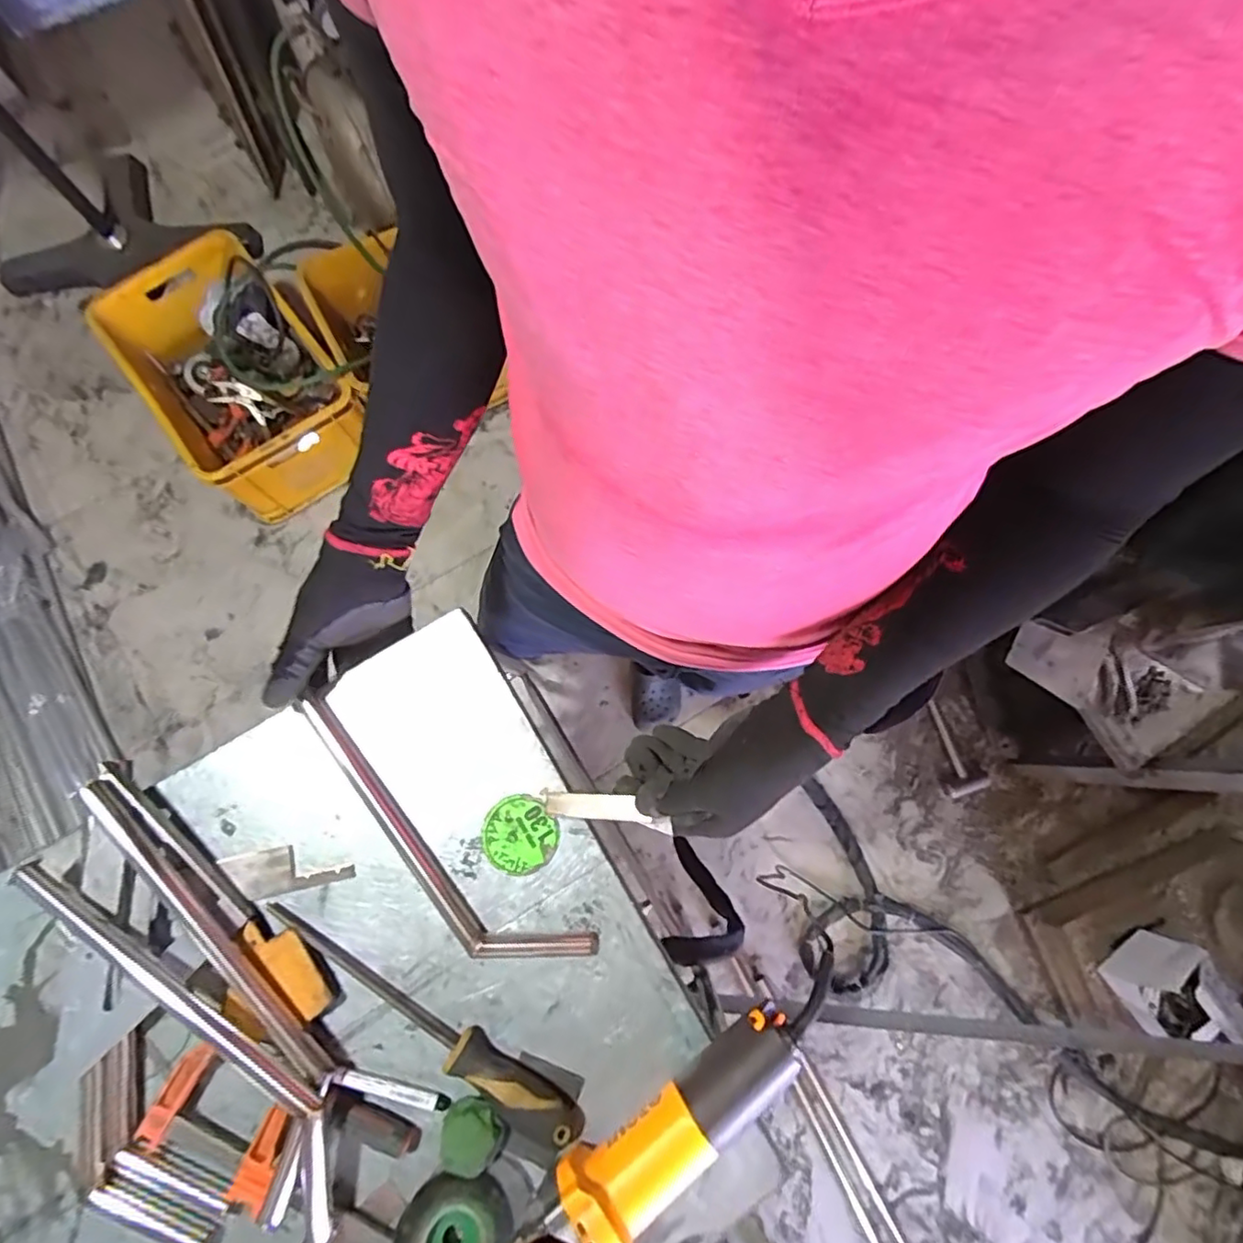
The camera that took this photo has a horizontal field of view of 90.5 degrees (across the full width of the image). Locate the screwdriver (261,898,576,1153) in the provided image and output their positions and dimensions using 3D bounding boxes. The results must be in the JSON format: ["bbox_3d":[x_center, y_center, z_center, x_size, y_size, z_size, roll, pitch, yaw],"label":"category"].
[{"bbox_3d":[-0.162,0.323,0.498,0.304,0.027,0.037,32,79,5],"label":"screwdriver"}]

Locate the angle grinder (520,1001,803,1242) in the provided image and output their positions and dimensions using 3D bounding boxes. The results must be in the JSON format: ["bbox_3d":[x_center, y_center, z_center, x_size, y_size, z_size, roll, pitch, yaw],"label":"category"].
[{"bbox_3d":[0.021,0.392,0.442,0.268,0.081,0.071,-40,81,-10],"label":"angle grinder"}]

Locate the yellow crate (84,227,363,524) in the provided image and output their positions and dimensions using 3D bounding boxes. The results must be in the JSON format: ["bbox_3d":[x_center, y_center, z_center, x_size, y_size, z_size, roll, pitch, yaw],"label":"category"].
[{"bbox_3d":[-0.880,-0.559,1.422,0.360,0.224,0.568,-37,81,-8],"label":"yellow crate"}]

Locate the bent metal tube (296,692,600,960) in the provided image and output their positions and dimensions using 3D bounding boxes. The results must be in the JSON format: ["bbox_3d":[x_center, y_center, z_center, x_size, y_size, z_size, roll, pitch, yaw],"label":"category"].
[{"bbox_3d":[-0.168,0.188,0.541,0.332,0.027,0.073,42,80,10],"label":"bent metal tube"}]

